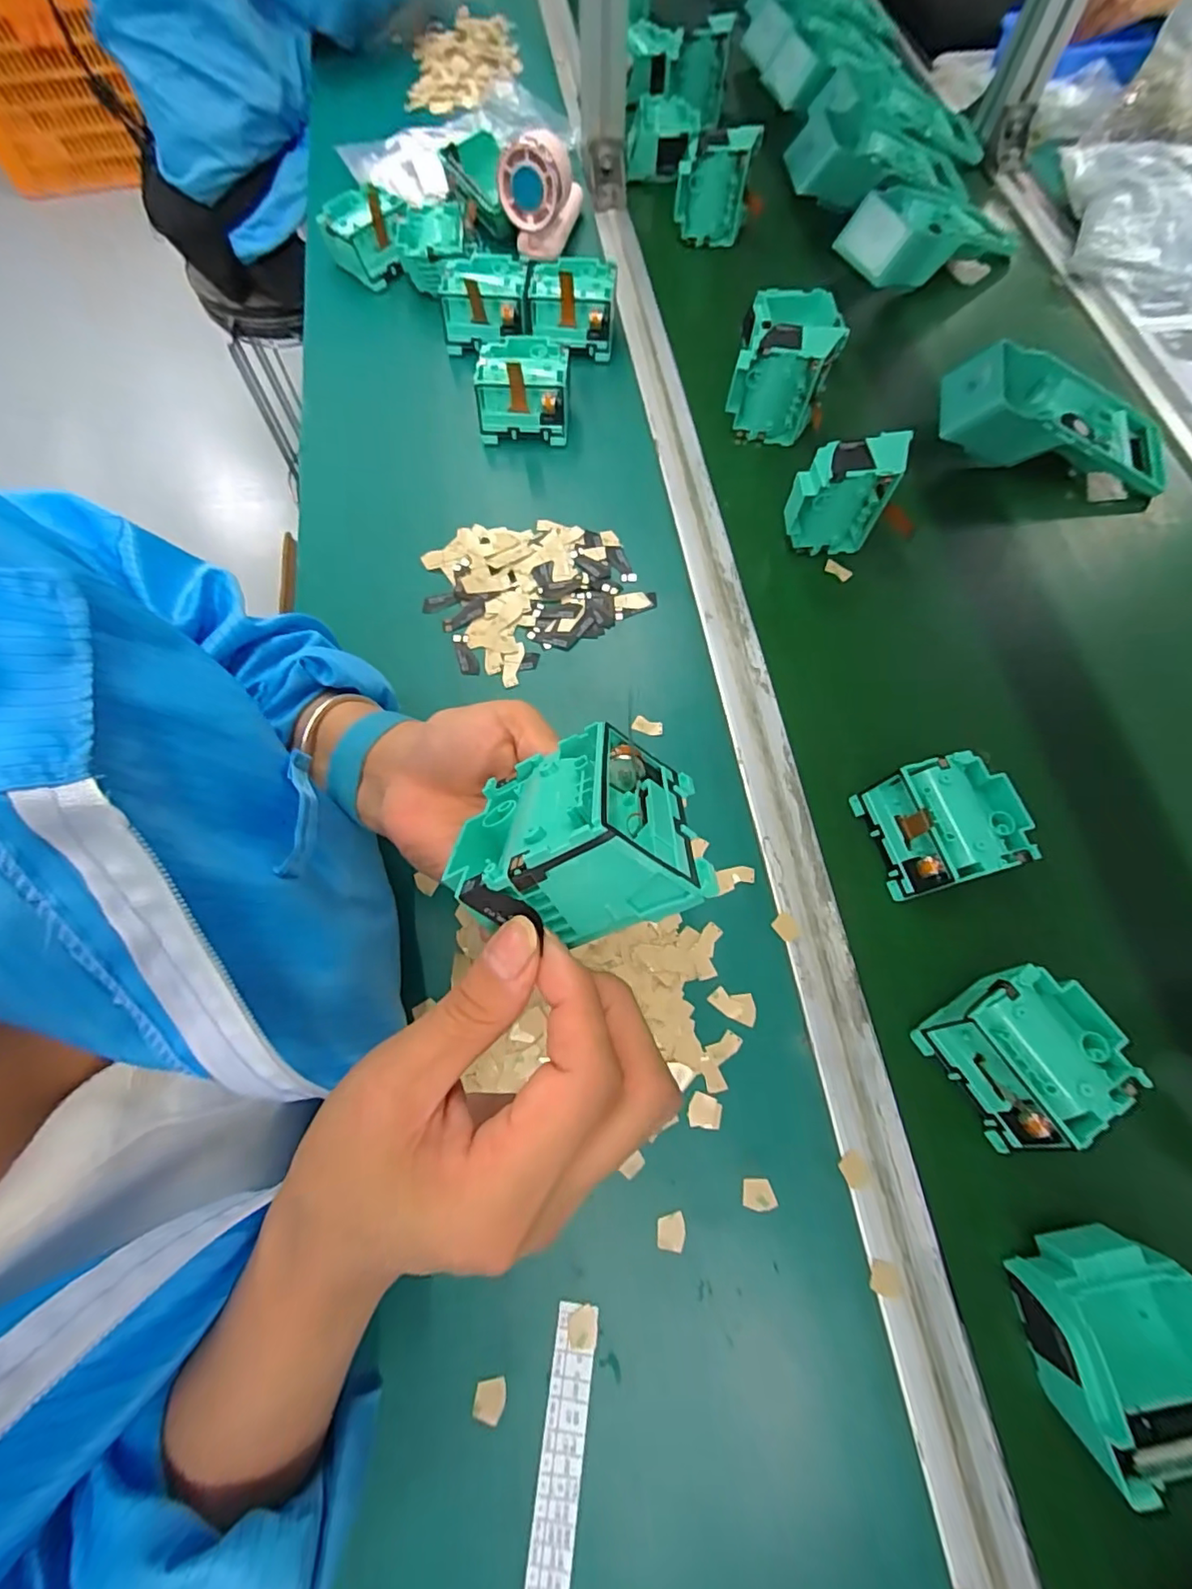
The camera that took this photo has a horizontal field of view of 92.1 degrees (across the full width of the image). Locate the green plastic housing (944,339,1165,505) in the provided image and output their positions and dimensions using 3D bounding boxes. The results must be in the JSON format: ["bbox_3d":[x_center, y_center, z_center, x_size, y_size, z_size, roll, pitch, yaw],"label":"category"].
[{"bbox_3d":[0.384,-0.310,0.472,0.191,0.051,0.096,16,71,6],"label":"green plastic housing"}]

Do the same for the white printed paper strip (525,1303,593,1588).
[{"bbox_3d":[-0.022,0.350,0.251,0.020,0.006,0.199,4,69,10],"label":"white printed paper strip"}]

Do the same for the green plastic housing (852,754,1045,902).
[{"bbox_3d":[0.215,0.020,0.361,0.077,0.047,0.072,-15,71,-5],"label":"green plastic housing"}]

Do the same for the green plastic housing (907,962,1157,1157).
[{"bbox_3d":[0.233,0.137,0.312,0.080,0.040,0.079,-31,73,-10],"label":"green plastic housing"}]

